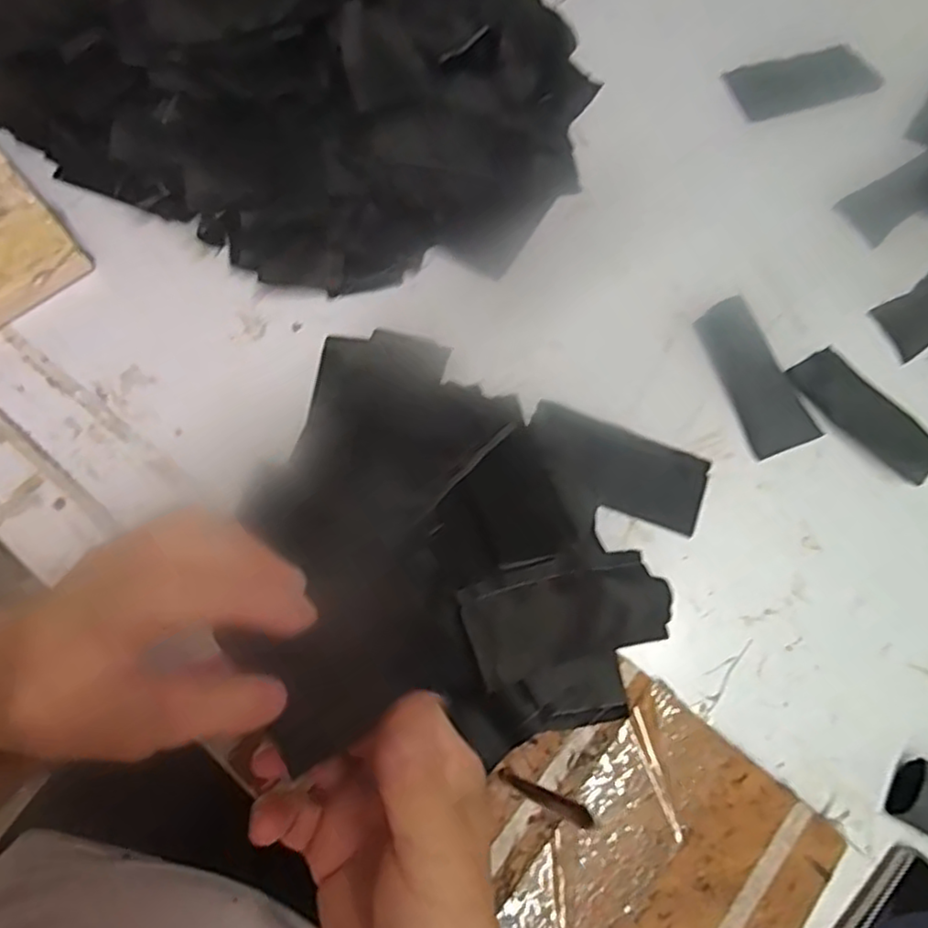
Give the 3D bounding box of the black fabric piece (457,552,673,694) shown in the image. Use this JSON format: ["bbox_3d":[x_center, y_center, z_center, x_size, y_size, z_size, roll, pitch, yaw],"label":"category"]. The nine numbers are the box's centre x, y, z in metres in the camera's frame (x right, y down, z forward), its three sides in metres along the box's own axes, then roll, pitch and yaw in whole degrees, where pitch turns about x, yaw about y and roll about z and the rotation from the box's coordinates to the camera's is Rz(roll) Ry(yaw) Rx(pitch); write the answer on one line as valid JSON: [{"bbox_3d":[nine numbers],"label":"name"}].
[{"bbox_3d":[0.057,0.080,0.358,0.114,0.017,0.052,-8,68,-19],"label":"black fabric piece"}]

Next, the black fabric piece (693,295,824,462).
[{"bbox_3d":[0.190,-0.059,0.434,0.042,0.017,0.105,-19,70,-8],"label":"black fabric piece"}]

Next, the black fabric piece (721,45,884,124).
[{"bbox_3d":[0.273,-0.309,0.535,0.115,0.005,0.055,-16,69,-7],"label":"black fabric piece"}]

